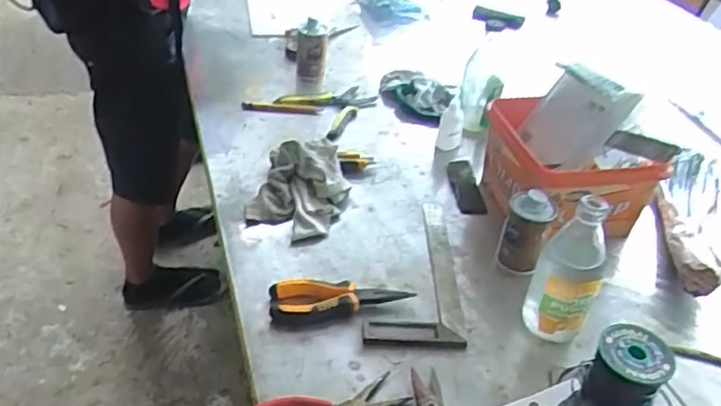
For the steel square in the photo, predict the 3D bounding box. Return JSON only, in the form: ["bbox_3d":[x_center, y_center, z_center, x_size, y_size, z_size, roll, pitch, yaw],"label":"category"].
[{"bbox_3d":[0.062,0.073,0.778,0.109,0.011,0.259,5,38,-2],"label":"steel square"}]

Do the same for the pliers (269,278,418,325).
[{"bbox_3d":[-0.022,0.105,0.714,0.155,0.025,0.047,-1,38,-9],"label":"pliers"}]

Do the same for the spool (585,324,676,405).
[{"bbox_3d":[0.260,0.167,0.623,0.065,0.066,0.072,21,40,18],"label":"spool"}]

